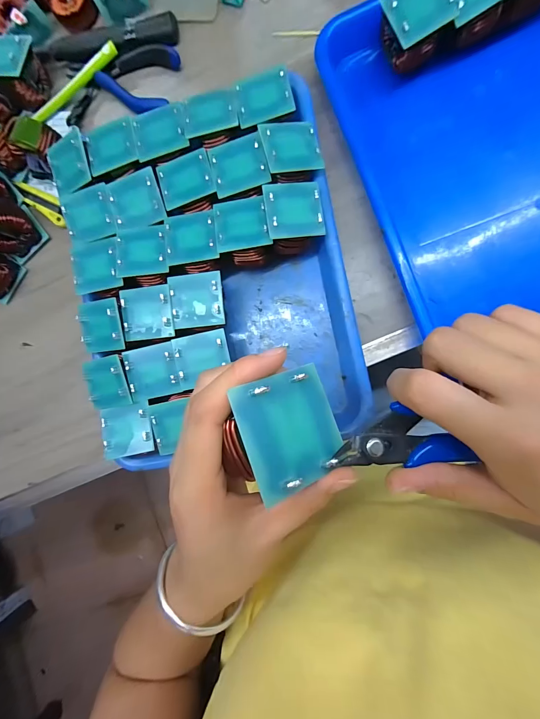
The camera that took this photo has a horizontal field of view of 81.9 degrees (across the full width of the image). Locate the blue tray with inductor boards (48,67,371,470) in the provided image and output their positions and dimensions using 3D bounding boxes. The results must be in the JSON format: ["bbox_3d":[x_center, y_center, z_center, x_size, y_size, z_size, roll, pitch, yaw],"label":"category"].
[{"bbox_3d":[-0.056,-0.073,0.285,0.238,0.056,0.298,-11,87,9],"label":"blue tray with inductor boards"}]

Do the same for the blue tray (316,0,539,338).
[{"bbox_3d":[0.216,-0.169,0.256,0.266,0.036,0.300,-17,86,8],"label":"blue tray"}]

